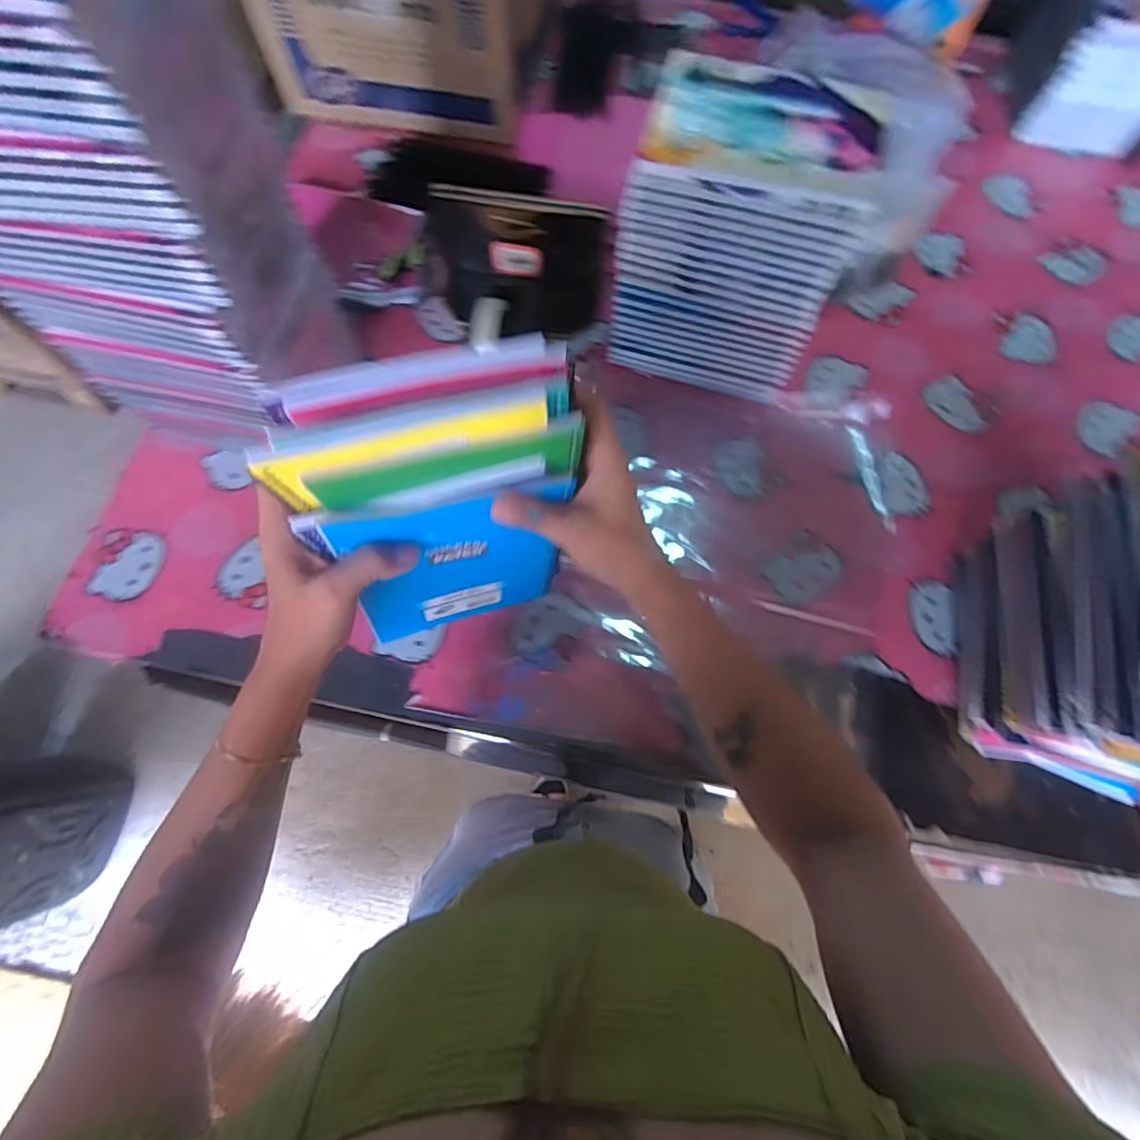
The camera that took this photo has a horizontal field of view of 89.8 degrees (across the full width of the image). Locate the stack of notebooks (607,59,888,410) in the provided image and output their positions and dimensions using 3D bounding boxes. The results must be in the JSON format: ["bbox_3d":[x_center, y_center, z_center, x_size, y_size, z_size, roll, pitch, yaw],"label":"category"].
[{"bbox_3d":[0.169,-0.336,0.603,0.202,0.238,0.161,18,71,7],"label":"stack of notebooks"}]

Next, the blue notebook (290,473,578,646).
[{"bbox_3d":[-0.080,0.000,0.411,0.152,0.188,0.015,-14,67,-11],"label":"blue notebook"}]

